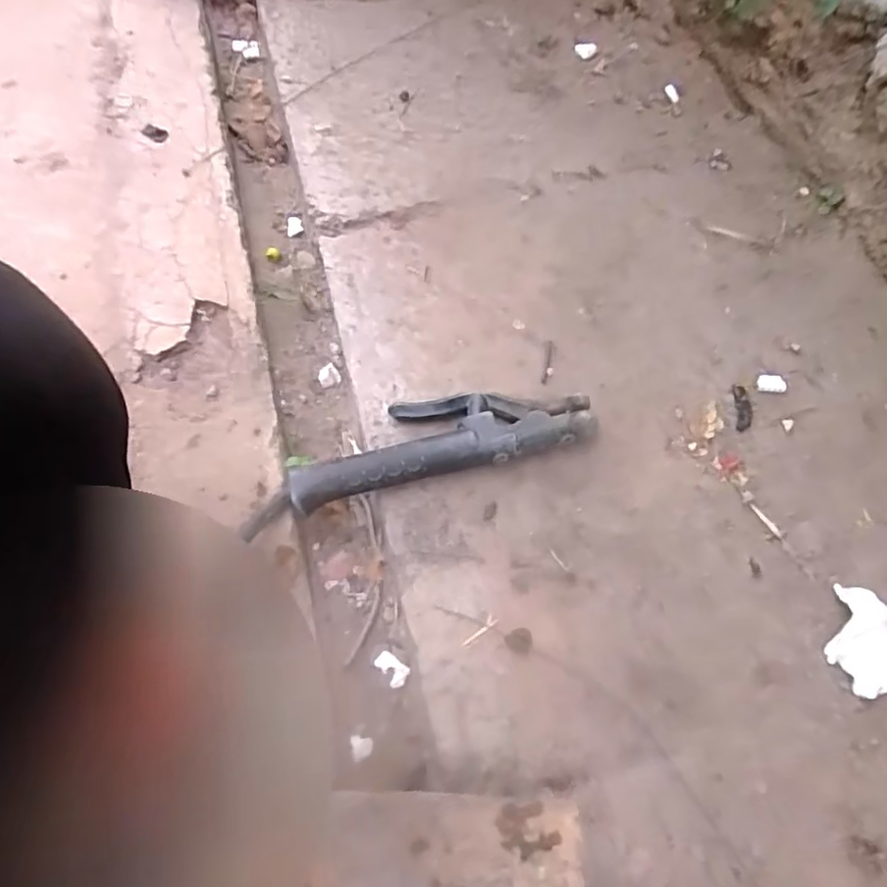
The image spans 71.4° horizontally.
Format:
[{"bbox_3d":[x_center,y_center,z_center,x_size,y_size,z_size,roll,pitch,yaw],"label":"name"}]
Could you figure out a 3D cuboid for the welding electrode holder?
[{"bbox_3d":[-0.003,-0.007,0.585,0.285,0.037,0.083,-15,65,-7],"label":"welding electrode holder"}]

